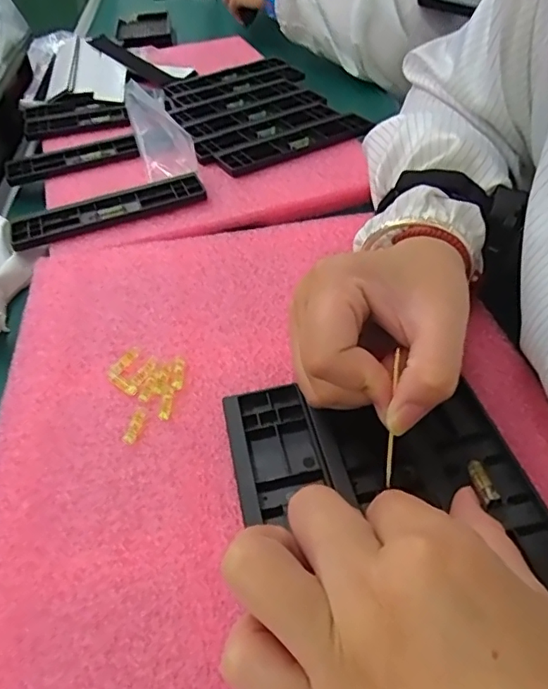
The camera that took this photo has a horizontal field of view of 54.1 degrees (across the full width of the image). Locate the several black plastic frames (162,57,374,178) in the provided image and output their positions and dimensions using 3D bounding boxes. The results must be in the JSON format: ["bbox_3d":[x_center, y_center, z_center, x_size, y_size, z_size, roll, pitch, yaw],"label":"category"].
[{"bbox_3d":[-0.026,-0.260,0.586,0.168,0.014,0.267,-18,45,-10],"label":"several black plastic frames"}]

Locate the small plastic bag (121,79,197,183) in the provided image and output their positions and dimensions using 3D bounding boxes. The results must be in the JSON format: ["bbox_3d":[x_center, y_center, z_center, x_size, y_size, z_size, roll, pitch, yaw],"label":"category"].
[{"bbox_3d":[-0.116,-0.215,0.528,0.043,0.036,0.187,-17,45,-9],"label":"small plastic bag"}]

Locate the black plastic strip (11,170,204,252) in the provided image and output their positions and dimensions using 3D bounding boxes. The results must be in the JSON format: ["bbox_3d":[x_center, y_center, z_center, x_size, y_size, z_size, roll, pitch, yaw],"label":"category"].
[{"bbox_3d":[-0.137,-0.112,0.447,0.157,0.011,0.042,-19,45,-11],"label":"black plastic strip"}]

